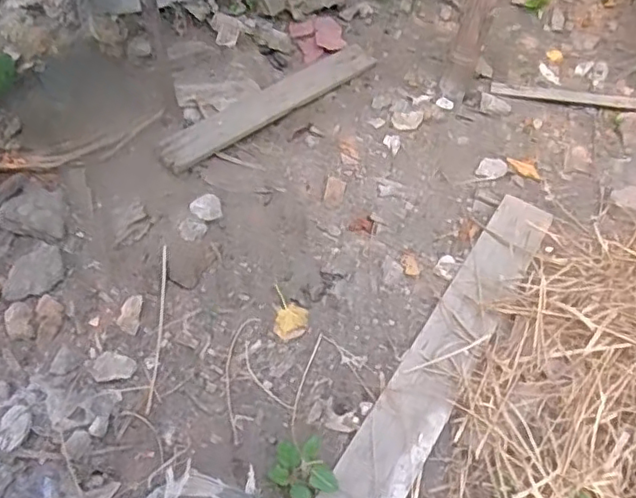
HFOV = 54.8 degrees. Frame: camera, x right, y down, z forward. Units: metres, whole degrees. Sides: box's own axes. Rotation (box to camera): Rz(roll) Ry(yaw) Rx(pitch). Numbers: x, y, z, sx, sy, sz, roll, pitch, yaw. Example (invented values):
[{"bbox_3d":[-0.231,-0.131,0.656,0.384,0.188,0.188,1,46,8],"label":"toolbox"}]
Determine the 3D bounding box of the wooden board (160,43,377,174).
[{"bbox_3d":[-0.105,-0.339,1.418,0.584,0.019,0.092,-34,72,-25],"label":"wooden board"}]

